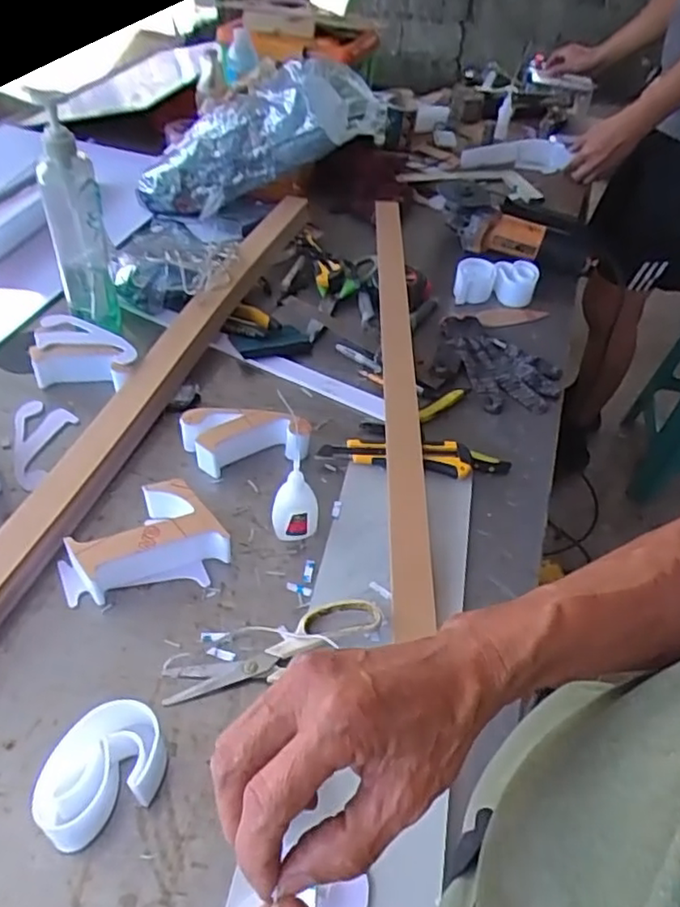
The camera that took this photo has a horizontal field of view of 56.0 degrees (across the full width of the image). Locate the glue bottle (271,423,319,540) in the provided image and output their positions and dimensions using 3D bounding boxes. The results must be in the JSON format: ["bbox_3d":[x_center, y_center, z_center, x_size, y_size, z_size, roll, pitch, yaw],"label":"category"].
[{"bbox_3d":[-0.041,0.035,0.609,0.043,0.119,0.035,4,45,-2],"label":"glue bottle"}]

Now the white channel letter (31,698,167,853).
[{"bbox_3d":[-0.169,0.225,0.455,0.086,0.046,0.068,-20,51,-24],"label":"white channel letter"}]

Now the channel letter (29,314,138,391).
[{"bbox_3d":[-0.308,-0.116,0.776,0.132,0.049,0.080,10,45,4],"label":"channel letter"}]

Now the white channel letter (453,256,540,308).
[{"bbox_3d":[0.241,-0.263,0.987,0.128,0.043,0.052,5,46,-2],"label":"white channel letter"}]

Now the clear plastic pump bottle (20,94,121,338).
[{"bbox_3d":[-0.312,-0.269,0.758,0.061,0.263,0.078,-10,47,-15],"label":"clear plastic pump bottle"}]

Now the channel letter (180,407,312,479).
[{"bbox_3d":[-0.104,-0.015,0.707,0.137,0.046,0.061,-6,46,-11],"label":"channel letter"}]

